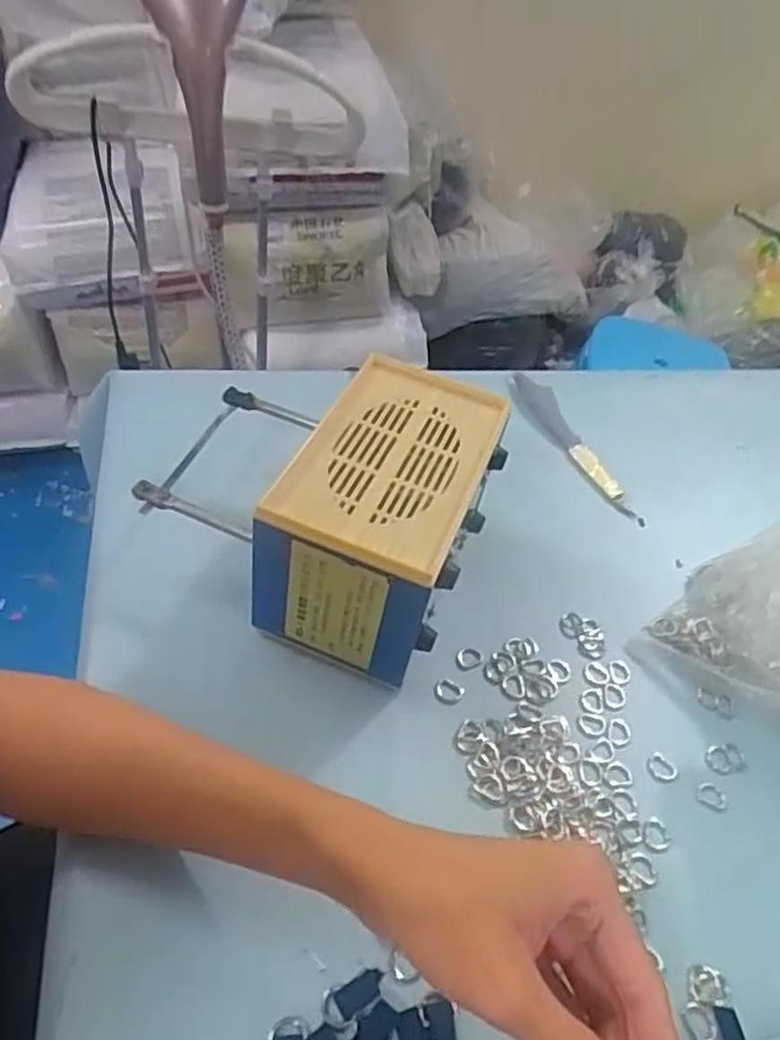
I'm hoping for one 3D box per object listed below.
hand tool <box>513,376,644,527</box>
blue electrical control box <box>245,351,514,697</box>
[{"bbox_3d":[0.171,-0.073,0.661,0.034,0.017,0.191,-12,50,-20],"label":"hand tool"},{"bbox_3d":[-0.001,-0.001,0.486,0.117,0.125,0.181,23,47,11],"label":"blue electrical control box"}]

